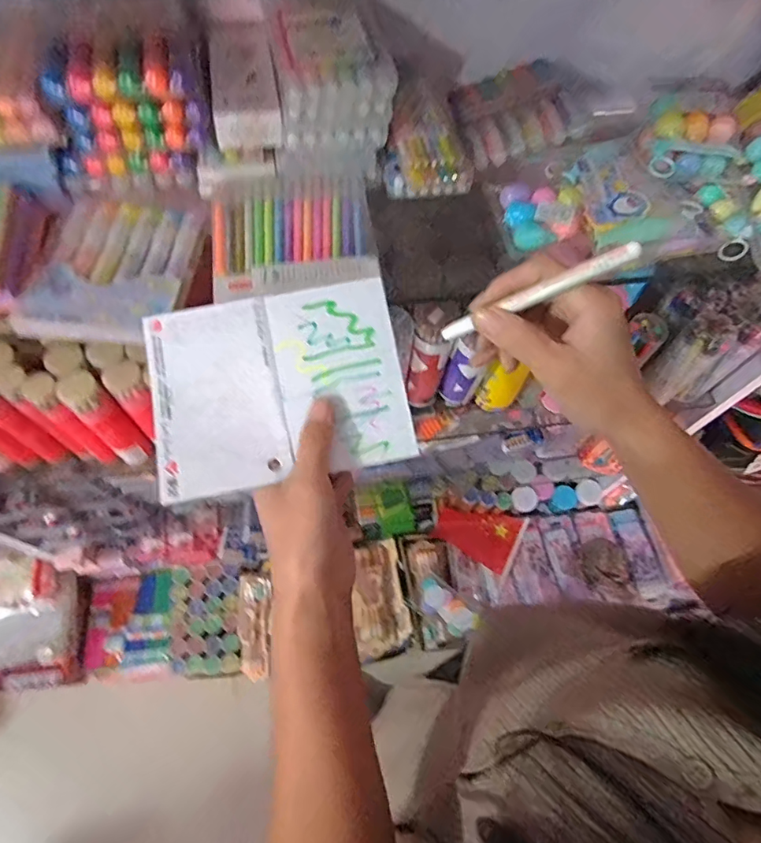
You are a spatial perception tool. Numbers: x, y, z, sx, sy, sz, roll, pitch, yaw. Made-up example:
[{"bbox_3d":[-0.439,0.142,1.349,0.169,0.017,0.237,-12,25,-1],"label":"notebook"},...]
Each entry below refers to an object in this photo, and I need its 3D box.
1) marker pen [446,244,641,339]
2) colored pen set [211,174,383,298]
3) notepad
[{"bbox_3d":[0.084,-0.069,0.271,0.112,0.009,0.010,-21,59,30],"label":"marker pen"},{"bbox_3d":[-0.078,-0.171,0.447,0.142,0.022,0.141,-8,64,-7],"label":"colored pen set"},{"bbox_3d":[-0.065,-0.024,0.319,0.159,0.009,0.123,-12,82,-5],"label":"notepad"}]

